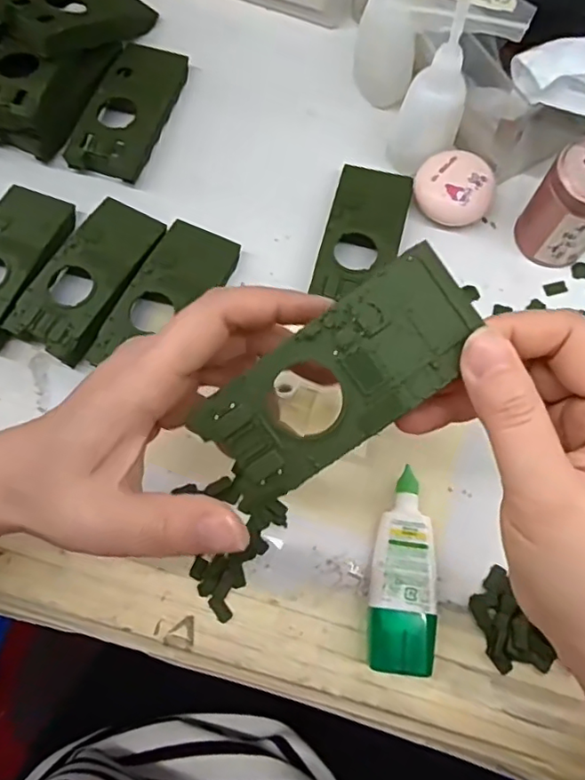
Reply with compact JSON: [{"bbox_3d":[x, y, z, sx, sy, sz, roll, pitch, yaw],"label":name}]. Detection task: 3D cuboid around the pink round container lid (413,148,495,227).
[{"bbox_3d":[0.100,-0.124,0.351,0.047,0.016,0.043,0,72,1],"label":"pink round container lid"}]

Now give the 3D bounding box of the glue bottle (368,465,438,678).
[{"bbox_3d":[0.055,0.090,0.288,0.031,0.023,0.093,5,72,2],"label":"glue bottle"}]

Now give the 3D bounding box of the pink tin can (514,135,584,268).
[{"bbox_3d":[0.160,-0.106,0.325,0.044,0.061,0.046,0,72,1],"label":"pink tin can"}]

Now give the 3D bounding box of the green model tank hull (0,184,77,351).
[{"bbox_3d":[-0.172,-0.076,0.341,0.051,0.019,0.102,19,74,7],"label":"green model tank hull"}]

